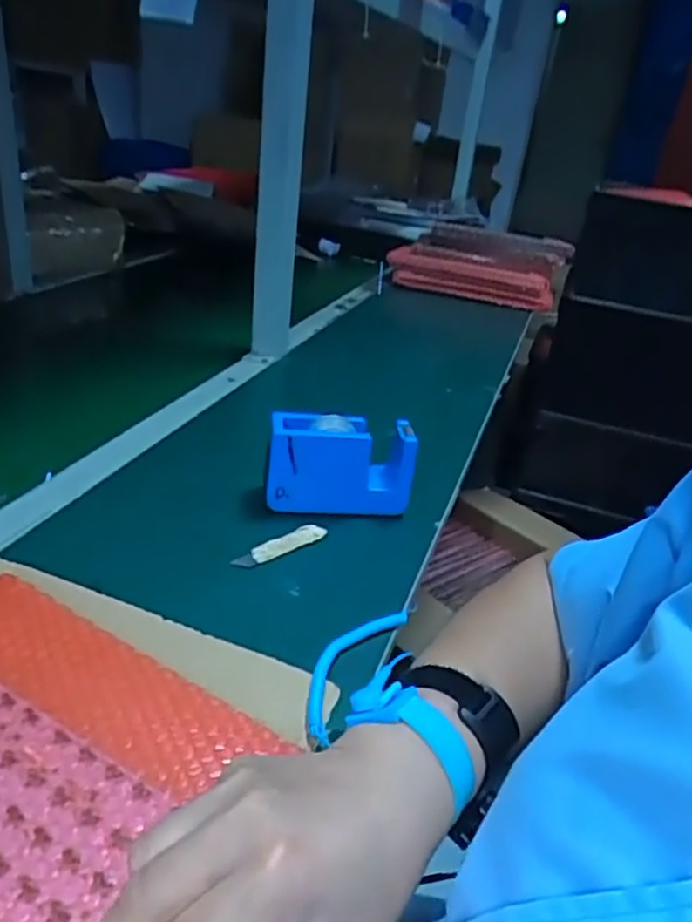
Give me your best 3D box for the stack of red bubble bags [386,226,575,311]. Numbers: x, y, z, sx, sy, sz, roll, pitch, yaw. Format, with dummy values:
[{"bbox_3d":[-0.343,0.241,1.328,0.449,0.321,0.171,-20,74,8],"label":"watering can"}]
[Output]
[{"bbox_3d":[0.267,-0.395,1.430,0.349,0.145,0.106,13,28,7],"label":"stack of red bubble bags"}]

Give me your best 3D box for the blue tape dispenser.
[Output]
[{"bbox_3d":[-0.005,0.004,0.626,0.128,0.083,0.046,3,28,-10],"label":"blue tape dispenser"}]

